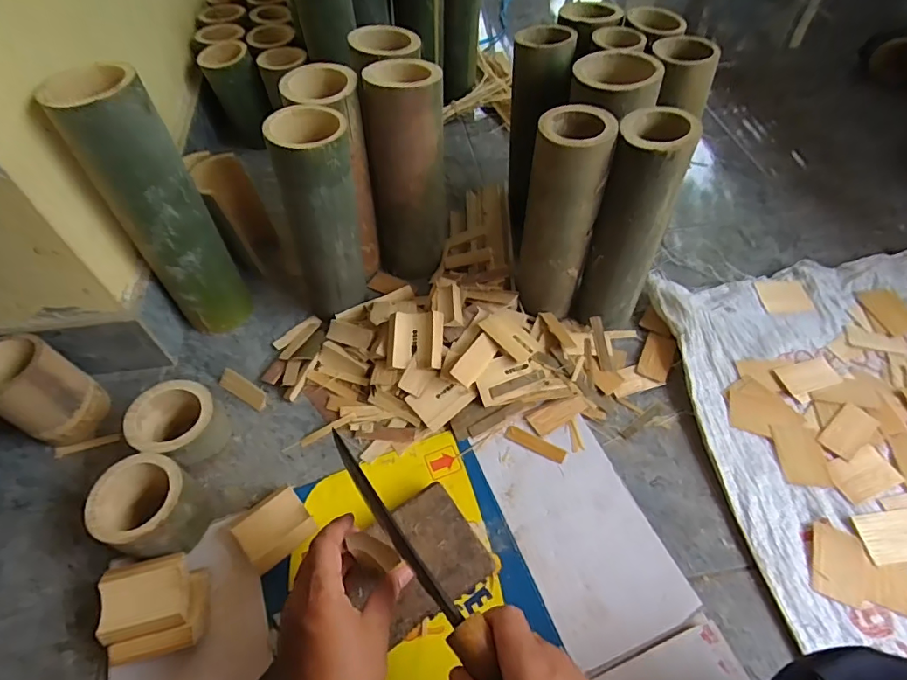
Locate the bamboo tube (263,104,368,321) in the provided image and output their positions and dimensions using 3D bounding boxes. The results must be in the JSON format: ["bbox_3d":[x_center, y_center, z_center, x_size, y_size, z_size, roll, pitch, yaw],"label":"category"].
[{"bbox_3d":[-0.158,-0.145,0.618,0.095,0.255,0.079,-9,54,-5],"label":"bamboo tube"}]

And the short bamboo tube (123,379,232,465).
[{"bbox_3d":[-0.309,0.104,0.572,0.084,0.081,0.085,-1,52,1],"label":"short bamboo tube"}]

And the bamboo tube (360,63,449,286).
[{"bbox_3d":[-0.061,-0.214,0.676,0.102,0.273,0.091,-6,53,-3],"label":"bamboo tube"}]

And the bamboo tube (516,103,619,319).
[{"bbox_3d":[0.128,-0.138,0.600,0.076,0.247,0.070,18,56,14],"label":"bamboo tube"}]

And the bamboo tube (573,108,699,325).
[{"bbox_3d":[0.213,-0.129,0.607,0.079,0.267,0.089,22,58,17],"label":"bamboo tube"}]

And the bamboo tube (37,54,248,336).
[{"bbox_3d":[-0.343,-0.141,0.607,0.095,0.325,0.084,-31,58,-21],"label":"bamboo tube"}]

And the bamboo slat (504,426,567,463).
[{"bbox_3d":[0.096,0.123,0.590,0.074,0.004,0.018,24,57,19],"label":"bamboo slat"}]

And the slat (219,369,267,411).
[{"bbox_3d":[-0.269,0.064,0.641,0.073,0.004,0.024,29,71,14],"label":"slat"}]

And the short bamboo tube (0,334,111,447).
[{"bbox_3d":[-0.482,0.058,0.586,0.096,0.120,0.087,27,58,20],"label":"short bamboo tube"}]

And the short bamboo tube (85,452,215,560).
[{"bbox_3d":[-0.311,0.176,0.521,0.093,0.078,0.088,-1,52,1],"label":"short bamboo tube"}]

